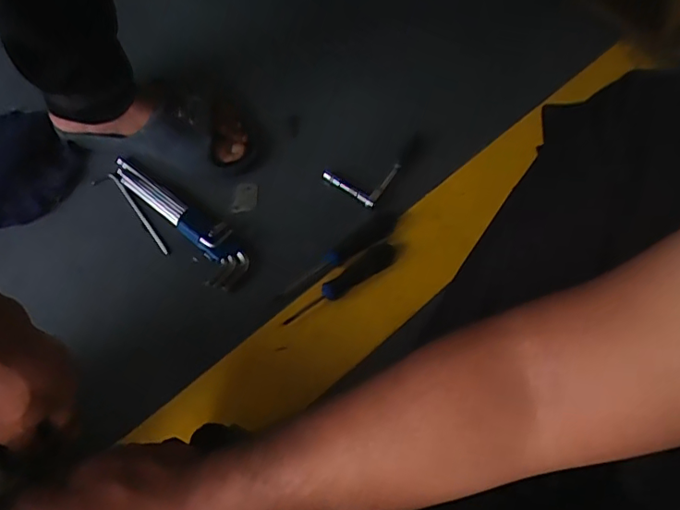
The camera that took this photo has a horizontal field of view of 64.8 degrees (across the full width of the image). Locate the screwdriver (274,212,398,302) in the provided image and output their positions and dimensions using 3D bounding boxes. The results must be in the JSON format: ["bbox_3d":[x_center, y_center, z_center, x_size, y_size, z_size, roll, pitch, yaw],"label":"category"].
[{"bbox_3d":[0.003,0.000,0.631,0.177,0.026,0.023,-37,73,-19],"label":"screwdriver"}]

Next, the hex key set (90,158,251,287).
[{"bbox_3d":[-0.198,-0.044,0.622,0.221,0.018,0.062,36,68,12],"label":"hex key set"}]

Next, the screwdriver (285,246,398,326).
[{"bbox_3d":[0.004,0.032,0.608,0.151,0.021,0.022,-34,72,-18],"label":"screwdriver"}]

